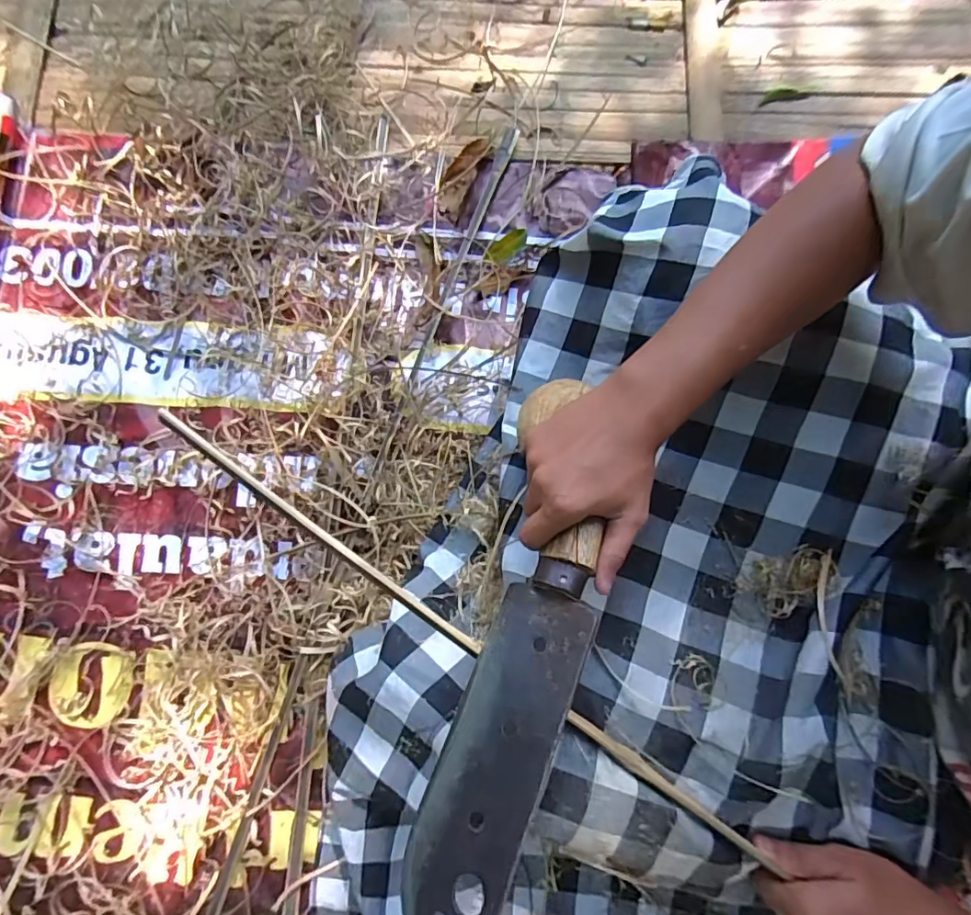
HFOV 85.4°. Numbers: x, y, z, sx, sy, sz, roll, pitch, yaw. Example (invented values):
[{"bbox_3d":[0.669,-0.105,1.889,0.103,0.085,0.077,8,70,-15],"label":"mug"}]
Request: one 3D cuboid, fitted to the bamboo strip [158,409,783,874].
[{"bbox_3d":[-0.024,0.118,0.362,0.497,0.013,0.012,36,78,2],"label":"bamboo strip"}]

